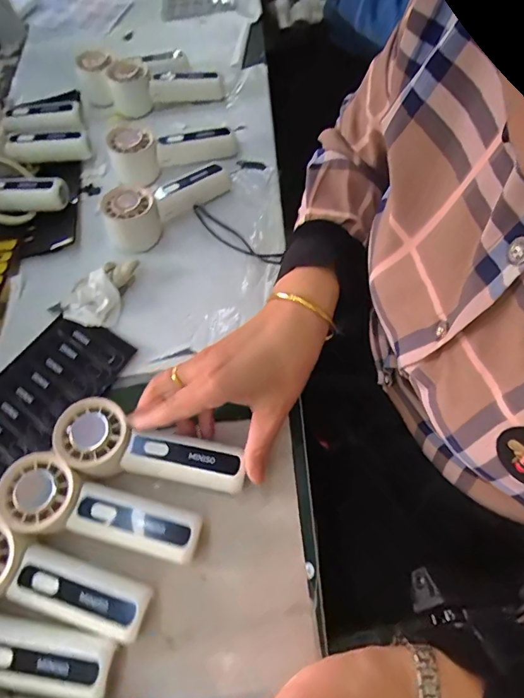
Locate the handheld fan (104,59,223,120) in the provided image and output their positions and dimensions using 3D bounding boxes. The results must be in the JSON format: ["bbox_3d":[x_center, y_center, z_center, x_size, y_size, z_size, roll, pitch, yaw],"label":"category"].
[{"bbox_3d":[-0.135,-0.368,0.627,0.153,0.049,0.067,-13,61,-4],"label":"handheld fan"}]

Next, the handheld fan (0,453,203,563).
[{"bbox_3d":[-0.125,0.131,0.361,0.155,0.053,0.057,13,62,11],"label":"handheld fan"}]

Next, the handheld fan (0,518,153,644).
[{"bbox_3d":[-0.159,0.172,0.341,0.153,0.050,0.052,12,62,10],"label":"handheld fan"}]

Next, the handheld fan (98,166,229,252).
[{"bbox_3d":[-0.112,-0.175,0.521,0.150,0.047,0.052,-40,66,-17],"label":"handheld fan"}]

